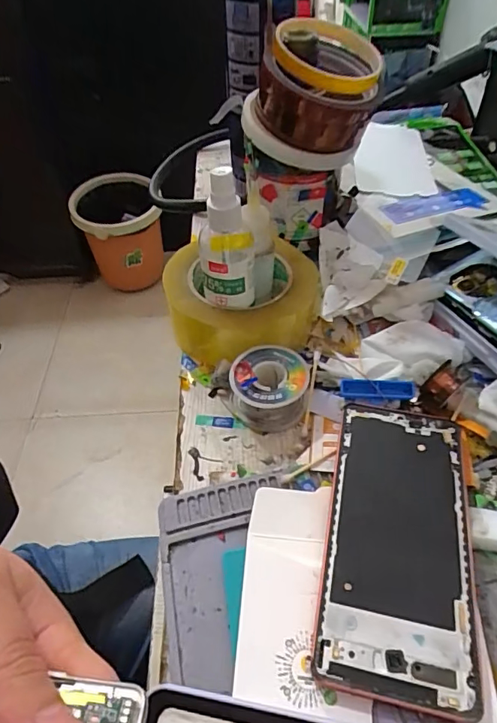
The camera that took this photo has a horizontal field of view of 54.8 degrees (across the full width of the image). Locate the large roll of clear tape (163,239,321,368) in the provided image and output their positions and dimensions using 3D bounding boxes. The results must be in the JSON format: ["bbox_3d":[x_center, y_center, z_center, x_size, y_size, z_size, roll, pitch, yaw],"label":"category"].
[{"bbox_3d":[-0.006,-0.048,0.386,0.124,0.043,0.107,3,48,5],"label":"large roll of clear tape"}]

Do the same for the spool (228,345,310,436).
[{"bbox_3d":[0.015,0.019,0.340,0.053,0.034,0.051,-1,48,1],"label":"spool"}]

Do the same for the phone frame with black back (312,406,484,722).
[{"bbox_3d":[0.084,0.095,0.269,0.075,0.015,0.161,9,49,10],"label":"phone frame with black back"}]

